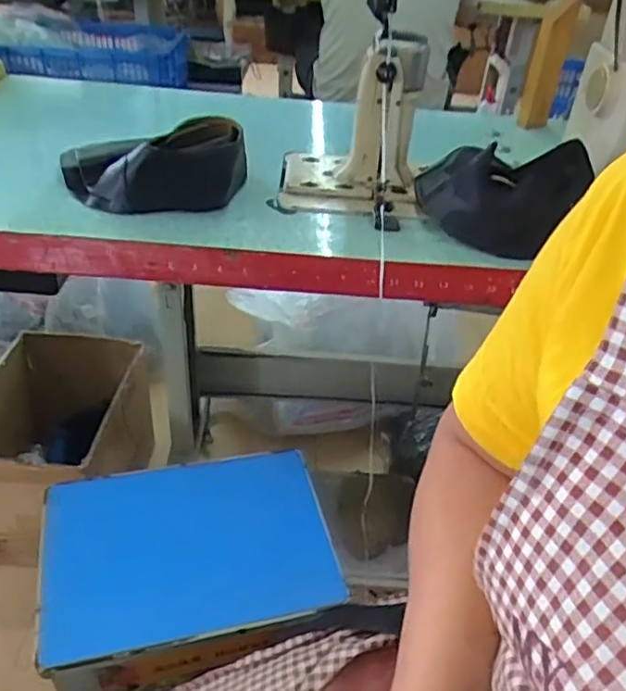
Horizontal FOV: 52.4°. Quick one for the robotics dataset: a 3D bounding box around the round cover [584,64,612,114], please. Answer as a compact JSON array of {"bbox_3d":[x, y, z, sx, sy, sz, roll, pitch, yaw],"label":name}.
[{"bbox_3d":[0.322,-0.290,0.720,0.013,0.045,0.046,6,37,2],"label":"round cover"}]

